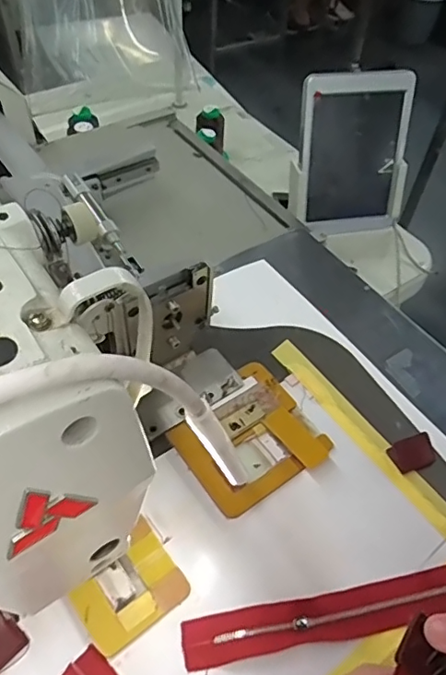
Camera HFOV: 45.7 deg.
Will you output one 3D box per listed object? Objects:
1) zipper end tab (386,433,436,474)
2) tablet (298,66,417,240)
[{"bbox_3d":[0.163,0.100,0.455,0.038,0.013,0.026,-12,53,-15],"label":"zipper end tab"},{"bbox_3d":[0.178,-0.242,0.714,0.146,0.211,0.021,-6,35,-6],"label":"tablet"}]

